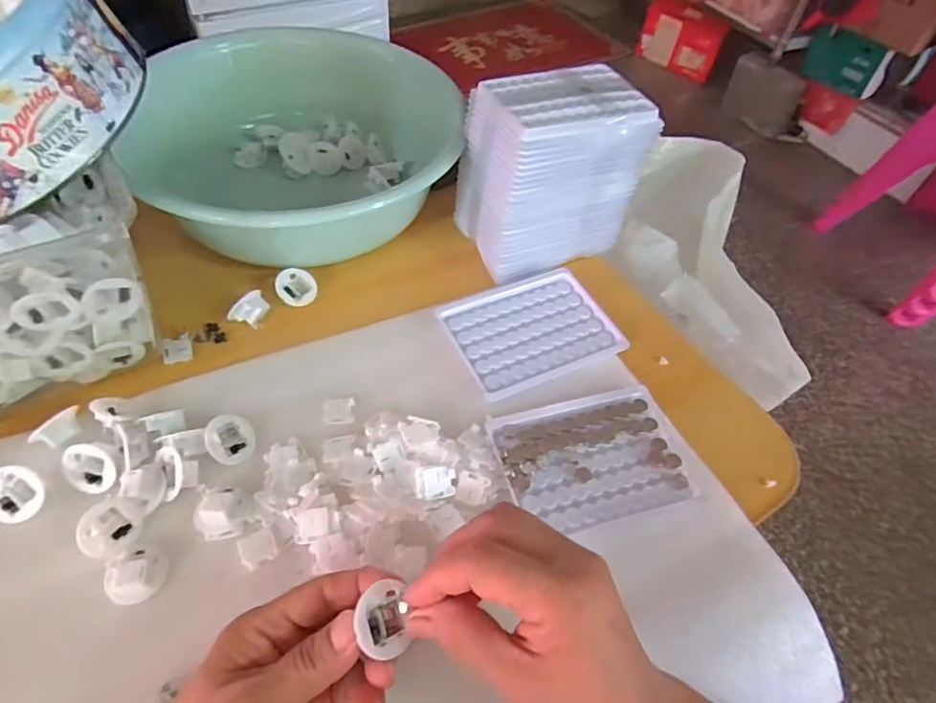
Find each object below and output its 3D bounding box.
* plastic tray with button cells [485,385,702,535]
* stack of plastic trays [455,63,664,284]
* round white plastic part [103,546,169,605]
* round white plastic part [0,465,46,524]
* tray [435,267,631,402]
[{"bbox_3d":[0.086,0.071,0.384,0.125,0.009,0.091,-11,55,-14],"label":"plastic tray with button cells"},{"bbox_3d":[0.071,-0.159,0.488,0.136,0.133,0.101,-20,57,-19],"label":"stack of plastic trays"},{"bbox_3d":[-0.186,0.124,0.312,0.027,0.015,0.029,3,53,-4],"label":"round white plastic part"},{"bbox_3d":[-0.269,0.084,0.327,0.033,0.014,0.029,25,55,13],"label":"round white plastic part"},{"bbox_3d":[0.051,-0.019,0.448,0.126,0.005,0.097,-20,58,-19],"label":"tray"}]

